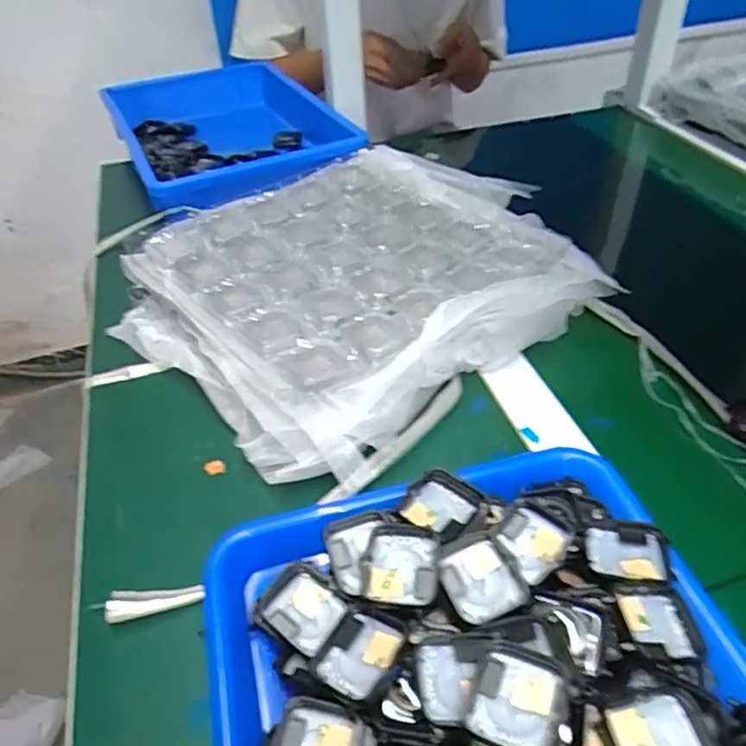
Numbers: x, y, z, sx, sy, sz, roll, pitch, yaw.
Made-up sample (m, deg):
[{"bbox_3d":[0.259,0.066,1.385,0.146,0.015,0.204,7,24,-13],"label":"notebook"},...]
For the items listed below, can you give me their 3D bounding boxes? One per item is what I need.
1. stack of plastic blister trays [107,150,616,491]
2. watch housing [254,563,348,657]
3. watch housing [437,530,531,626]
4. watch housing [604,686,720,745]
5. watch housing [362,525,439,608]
[{"bbox_3d":[-0.014,-0.086,0.552,0.356,0.068,0.318,-31,48,-26],"label":"stack of plastic blister trays"},{"bbox_3d":[-0.035,0.121,0.322,0.044,0.015,0.035,23,49,28],"label":"watch housing"},{"bbox_3d":[0.054,0.103,0.316,0.035,0.010,0.042,-20,44,-16],"label":"watch housing"},{"bbox_3d":[0.124,0.151,0.259,0.049,0.008,0.036,-12,42,-8],"label":"watch housing"},{"bbox_3d":[0.014,0.100,0.317,0.036,0.013,0.041,1,42,7],"label":"watch housing"}]

